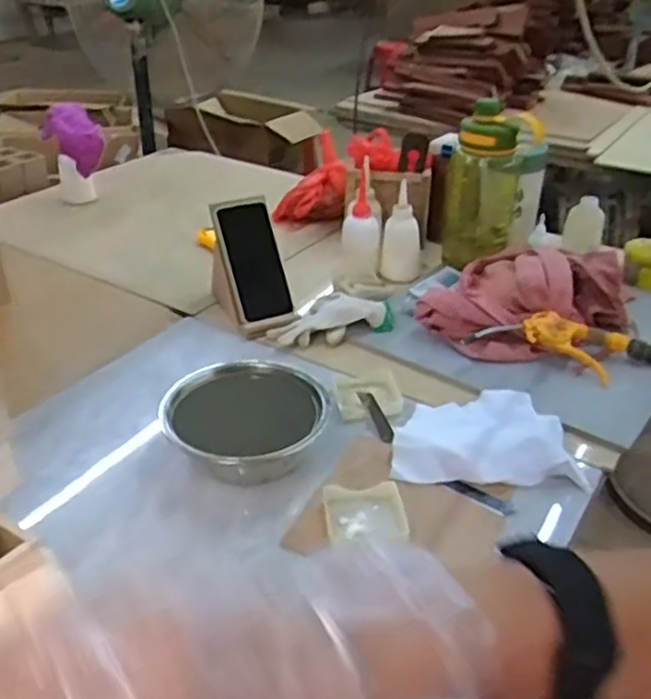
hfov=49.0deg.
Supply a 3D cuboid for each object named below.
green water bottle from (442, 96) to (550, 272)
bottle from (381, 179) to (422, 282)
[{"bbox_3d":[0.249,-0.242,1.107,0.118,0.254,0.120,1,32,1],"label":"green water bottle"},{"bbox_3d":[0.121,-0.178,1.122,0.063,0.138,0.051,3,32,5],"label":"bottle"}]

